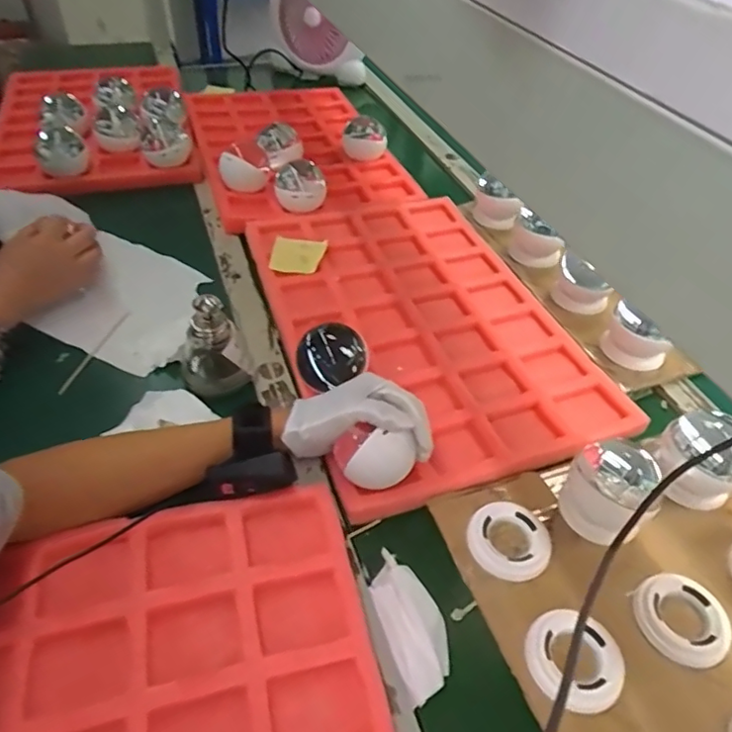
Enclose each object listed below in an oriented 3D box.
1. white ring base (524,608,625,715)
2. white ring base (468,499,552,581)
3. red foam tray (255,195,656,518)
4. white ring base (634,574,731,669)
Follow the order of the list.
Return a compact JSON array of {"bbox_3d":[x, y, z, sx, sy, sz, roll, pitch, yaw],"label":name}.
[{"bbox_3d":[0.161,0.227,0.444,0.069,0.017,0.071,2,45,-2],"label":"white ring base"},{"bbox_3d":[0.127,0.154,0.509,0.070,0.008,0.072,-23,50,-24],"label":"white ring base"},{"bbox_3d":[0.068,-0.064,0.708,0.323,0.024,0.479,-11,47,-14],"label":"red foam tray"},{"bbox_3d":[0.257,0.207,0.469,0.070,0.012,0.071,-23,50,-24],"label":"white ring base"}]

